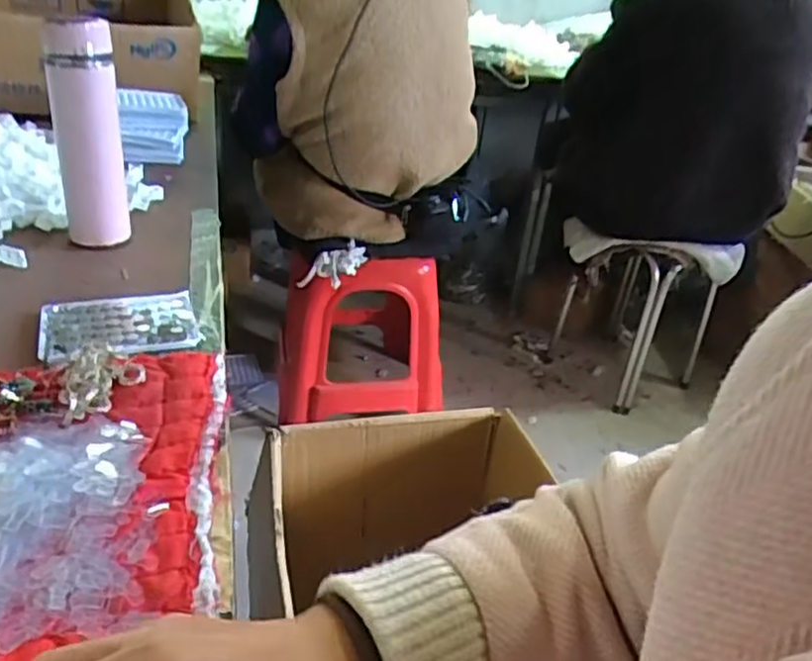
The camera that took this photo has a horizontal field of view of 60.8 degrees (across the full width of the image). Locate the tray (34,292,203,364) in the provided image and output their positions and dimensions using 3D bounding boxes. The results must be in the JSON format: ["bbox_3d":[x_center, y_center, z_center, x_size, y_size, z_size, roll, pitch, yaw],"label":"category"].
[{"bbox_3d":[-0.258,-0.003,0.624,0.131,0.010,0.113,-7,32,-22],"label":"tray"}]

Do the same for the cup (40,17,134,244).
[{"bbox_3d":[-0.341,-0.212,0.743,0.065,0.223,0.066,-9,33,-25],"label":"cup"}]

